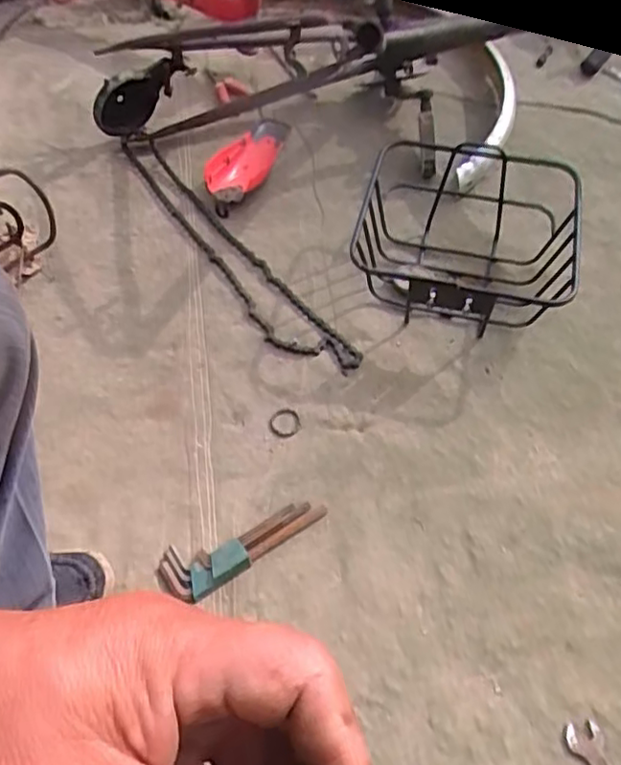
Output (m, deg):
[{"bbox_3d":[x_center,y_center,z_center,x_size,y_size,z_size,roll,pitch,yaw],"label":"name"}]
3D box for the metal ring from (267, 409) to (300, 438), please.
[{"bbox_3d":[-0.029,0.048,0.771,0.039,0.007,0.041,0,58,0],"label":"metal ring"}]

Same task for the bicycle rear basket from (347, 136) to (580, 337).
[{"bbox_3d":[0.194,-0.172,0.823,0.258,0.132,0.225,12,60,8],"label":"bicycle rear basket"}]

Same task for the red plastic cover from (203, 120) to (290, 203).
[{"bbox_3d":[-0.089,-0.347,0.991,0.083,0.051,0.174,26,62,15],"label":"red plastic cover"}]

